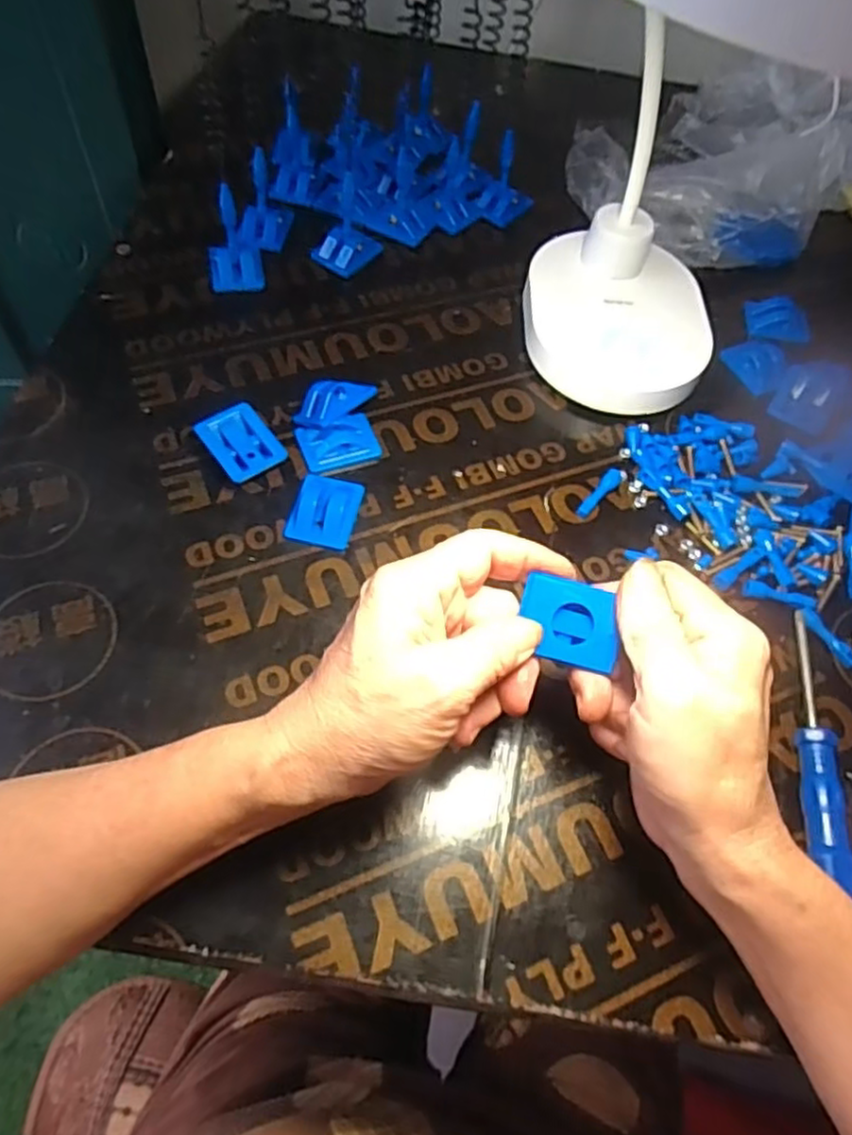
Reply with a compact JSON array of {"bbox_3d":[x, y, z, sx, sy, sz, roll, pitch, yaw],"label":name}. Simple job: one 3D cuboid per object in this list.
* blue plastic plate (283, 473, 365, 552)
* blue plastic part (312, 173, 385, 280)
[{"bbox_3d":[-0.055,-0.034,0.385,0.034,0.014,0.045,12,59,3],"label":"blue plastic plate"},{"bbox_3d":[-0.055,-0.234,0.486,0.029,0.045,0.042,39,64,17],"label":"blue plastic part"}]

